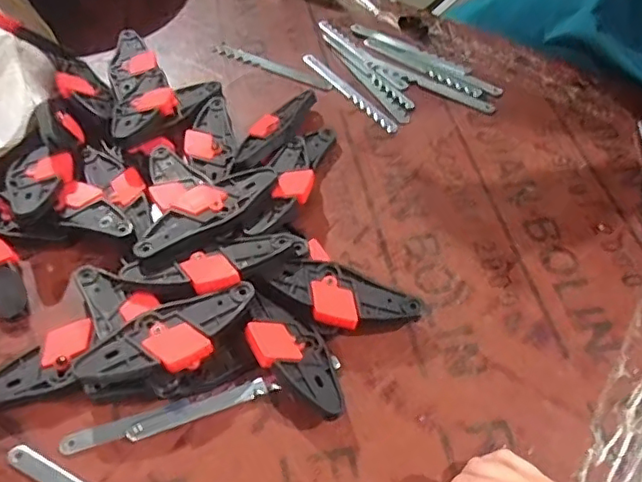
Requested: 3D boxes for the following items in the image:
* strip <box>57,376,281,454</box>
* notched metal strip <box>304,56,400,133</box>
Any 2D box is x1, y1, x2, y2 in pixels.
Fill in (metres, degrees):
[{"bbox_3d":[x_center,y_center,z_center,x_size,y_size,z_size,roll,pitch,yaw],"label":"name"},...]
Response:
[{"bbox_3d":[-0.101,0.117,0.395,0.140,0.005,0.018,-16,55,-12],"label":"strip"},{"bbox_3d":[0.028,-0.158,0.607,0.016,0.004,0.149,-30,59,-21],"label":"notched metal strip"}]

